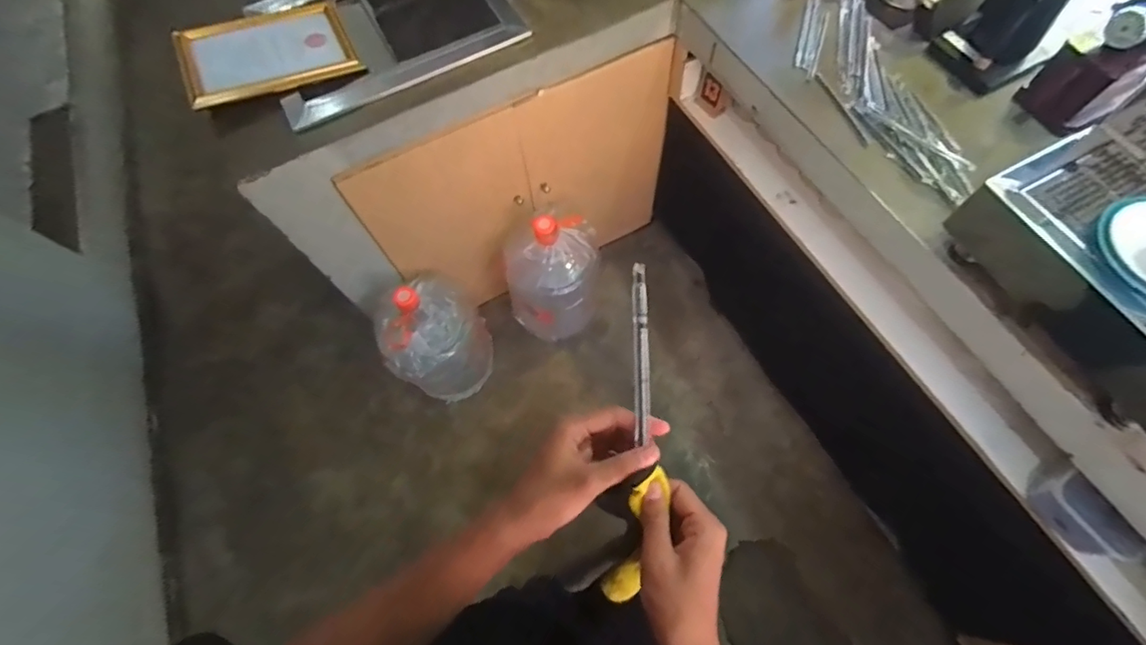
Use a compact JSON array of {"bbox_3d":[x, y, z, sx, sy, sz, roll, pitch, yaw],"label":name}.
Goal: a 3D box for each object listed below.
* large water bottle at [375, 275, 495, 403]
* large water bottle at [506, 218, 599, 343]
[{"bbox_3d":[-0.400,0.035,1.508,0.267,0.488,0.287,-1,67,3],"label":"large water bottle"},{"bbox_3d":[-0.066,-0.150,1.594,0.281,0.473,0.262,-1,67,3],"label":"large water bottle"}]

